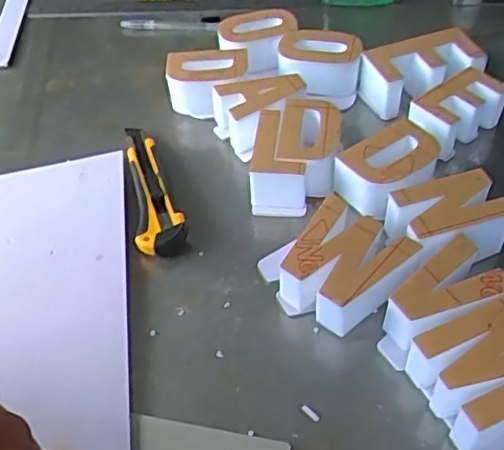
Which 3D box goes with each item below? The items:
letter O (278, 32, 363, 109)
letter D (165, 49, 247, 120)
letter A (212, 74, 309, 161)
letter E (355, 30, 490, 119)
[{"bbox_3d":[0.070,-0.166,0.652,0.085,0.055,0.057,5,50,9],"label":"letter O"},{"bbox_3d":[-0.045,-0.149,0.628,0.085,0.036,0.059,-10,49,-3],"label":"letter D"},{"bbox_3d":[0.009,-0.113,0.612,0.084,0.052,0.065,-26,52,-16],"label":"letter A"},{"bbox_3d":[0.175,-0.152,0.647,0.123,0.062,0.068,-9,49,-2],"label":"letter E"}]

